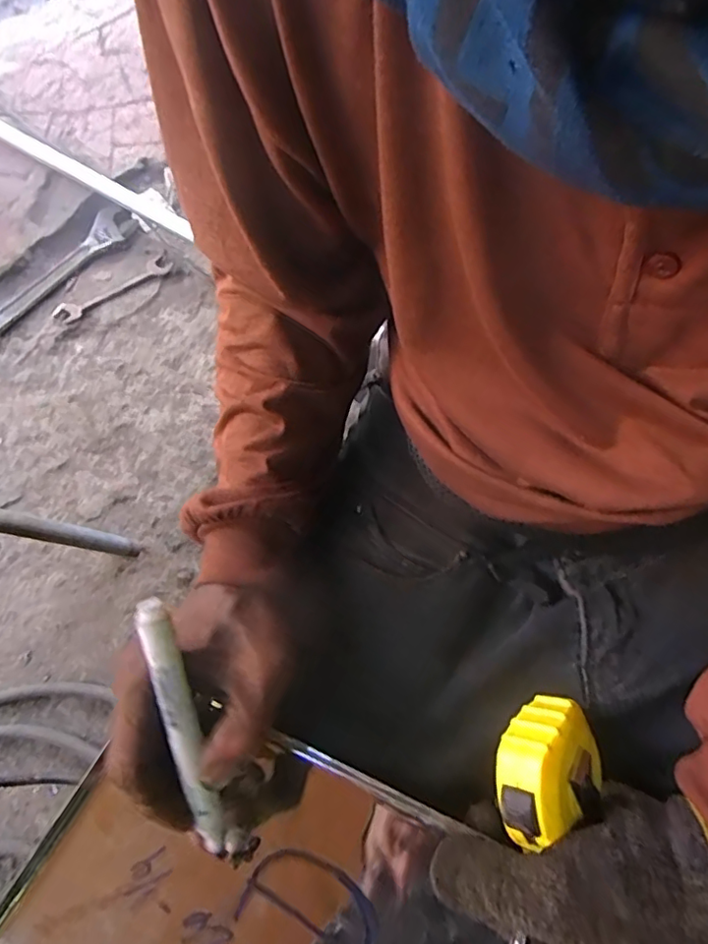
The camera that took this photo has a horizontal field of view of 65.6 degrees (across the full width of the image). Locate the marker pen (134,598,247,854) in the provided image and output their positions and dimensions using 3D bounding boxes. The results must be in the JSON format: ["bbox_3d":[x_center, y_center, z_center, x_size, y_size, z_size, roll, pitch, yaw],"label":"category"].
[{"bbox_3d":[-0.078,0.122,0.258,0.017,0.010,0.128,-15,96,-7],"label":"marker pen"}]

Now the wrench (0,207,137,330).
[{"bbox_3d":[-0.433,-0.291,0.794,0.058,0.014,0.284,37,71,14],"label":"wrench"}]

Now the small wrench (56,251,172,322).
[{"bbox_3d":[-0.344,-0.264,0.788,0.173,0.009,0.036,-37,72,-15],"label":"small wrench"}]

